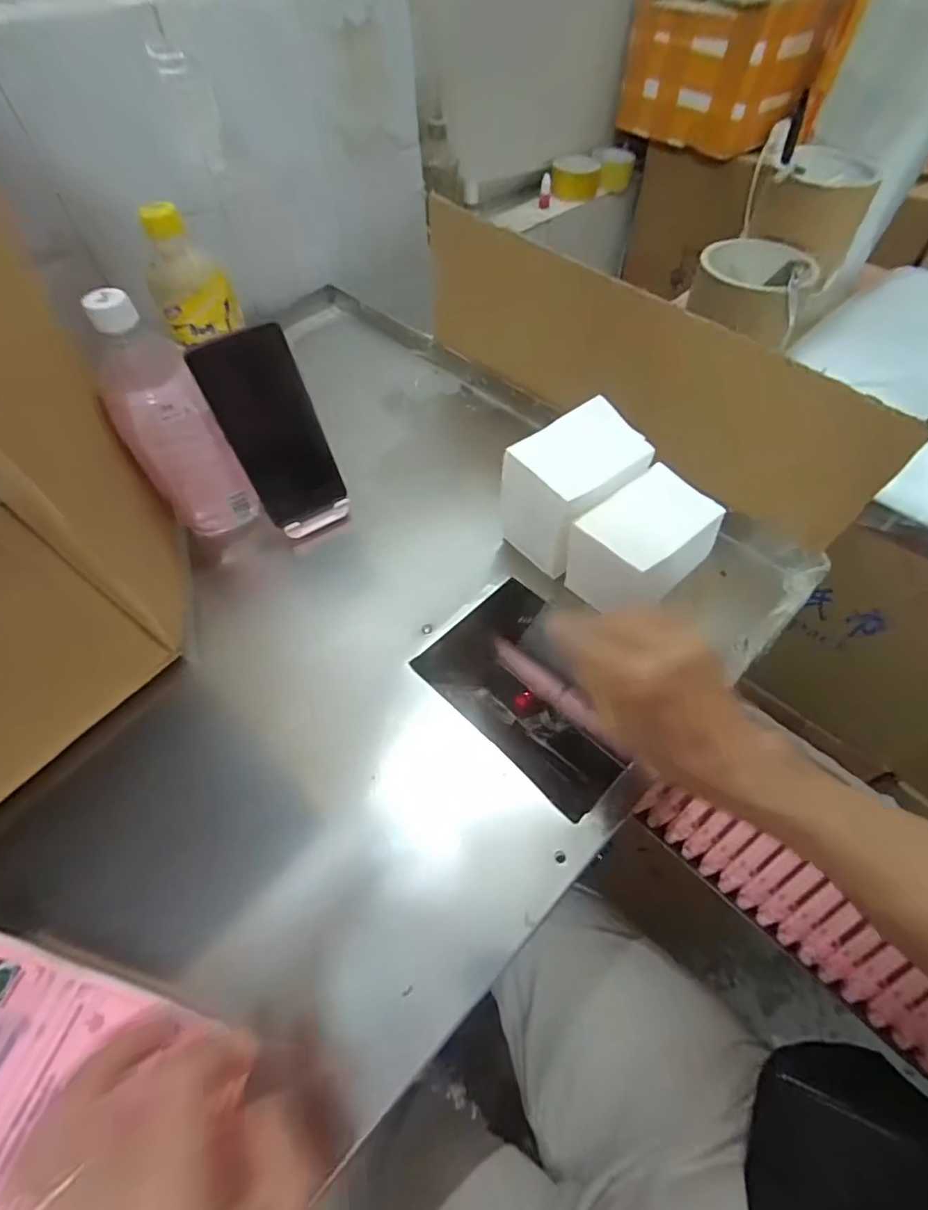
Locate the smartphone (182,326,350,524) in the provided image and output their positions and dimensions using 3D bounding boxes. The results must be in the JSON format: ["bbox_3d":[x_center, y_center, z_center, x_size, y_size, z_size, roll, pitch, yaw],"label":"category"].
[{"bbox_3d":[-0.161,-0.146,0.445,0.074,0.161,0.004,-28,45,-14],"label":"smartphone"}]

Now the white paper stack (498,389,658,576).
[{"bbox_3d":[0.093,-0.097,0.437,0.098,0.099,0.072,-35,62,-19],"label":"white paper stack"}]

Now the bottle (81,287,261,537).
[{"bbox_3d":[-0.245,-0.146,0.438,0.072,0.193,0.061,-29,60,-16],"label":"bottle"}]

